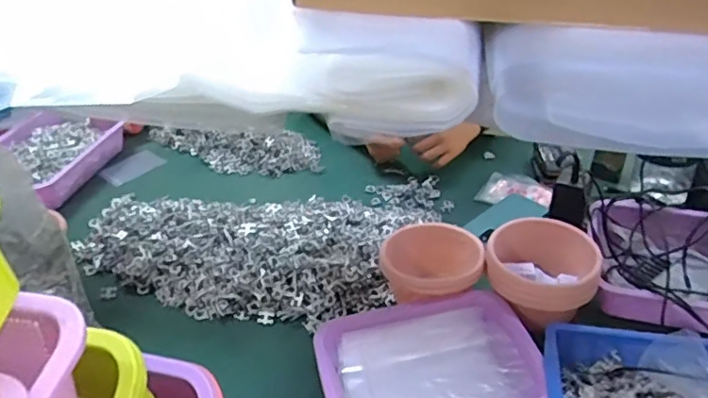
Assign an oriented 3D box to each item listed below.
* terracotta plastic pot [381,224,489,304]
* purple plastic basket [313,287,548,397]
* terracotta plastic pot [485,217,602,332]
[{"bbox_3d":[0.115,0.109,0.862,0.152,0.095,0.128,16,39,24],"label":"terracotta plastic pot"},{"bbox_3d":[0.092,0.224,0.743,0.269,0.070,0.207,-9,36,-11],"label":"purple plastic basket"},{"bbox_3d":[0.267,0.105,0.835,0.159,0.092,0.136,23,42,31],"label":"terracotta plastic pot"}]

